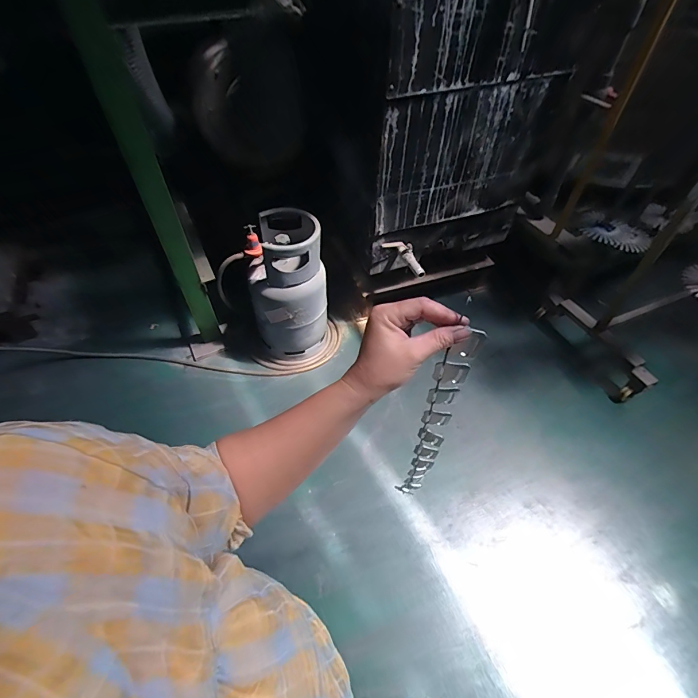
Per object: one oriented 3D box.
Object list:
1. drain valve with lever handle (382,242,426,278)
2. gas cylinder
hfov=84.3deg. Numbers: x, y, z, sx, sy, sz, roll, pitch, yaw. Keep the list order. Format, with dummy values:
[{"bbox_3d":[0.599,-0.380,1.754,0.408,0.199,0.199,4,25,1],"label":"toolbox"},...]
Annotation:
[{"bbox_3d":[0.227,-0.362,1.516,0.191,0.051,0.075,47,60,-3],"label":"drain valve with lever handle"},{"bbox_3d":[-0.237,-0.245,1.552,0.295,0.520,0.283,-10,50,-7],"label":"gas cylinder"}]

